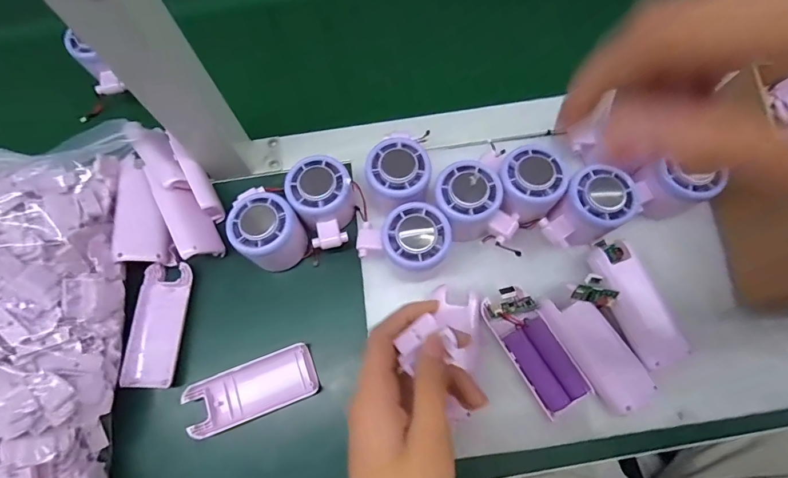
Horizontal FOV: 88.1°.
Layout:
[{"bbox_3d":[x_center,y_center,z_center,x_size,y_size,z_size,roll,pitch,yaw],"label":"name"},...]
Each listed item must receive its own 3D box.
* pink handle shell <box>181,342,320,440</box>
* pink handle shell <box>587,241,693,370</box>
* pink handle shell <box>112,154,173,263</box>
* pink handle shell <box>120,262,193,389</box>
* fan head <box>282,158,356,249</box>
[{"bbox_3d":[-0.117,0.125,0.339,0.103,0.014,0.043,-20,73,-5],"label":"pink handle shell"},{"bbox_3d":[0.202,0.052,0.337,0.042,0.010,0.101,-23,74,-6],"label":"pink handle shell"},{"bbox_3d":[-0.231,-0.026,0.369,0.043,0.018,0.099,-9,77,-19],"label":"pink handle shell"},{"bbox_3d":[-0.207,0.076,0.359,0.042,0.014,0.104,1,73,2],"label":"pink handle shell"},{"bbox_3d":[-0.059,-0.034,0.362,0.058,0.042,0.076,-28,74,-7],"label":"fan head"}]

